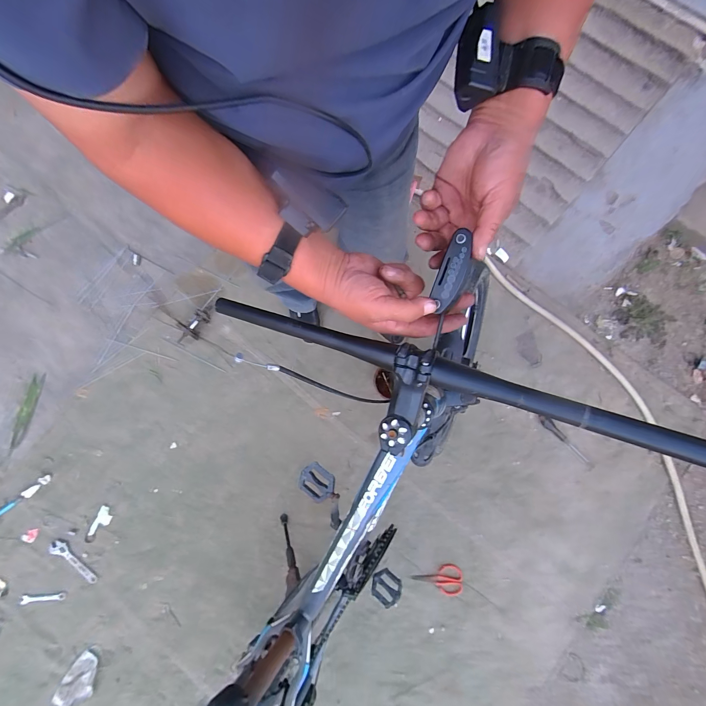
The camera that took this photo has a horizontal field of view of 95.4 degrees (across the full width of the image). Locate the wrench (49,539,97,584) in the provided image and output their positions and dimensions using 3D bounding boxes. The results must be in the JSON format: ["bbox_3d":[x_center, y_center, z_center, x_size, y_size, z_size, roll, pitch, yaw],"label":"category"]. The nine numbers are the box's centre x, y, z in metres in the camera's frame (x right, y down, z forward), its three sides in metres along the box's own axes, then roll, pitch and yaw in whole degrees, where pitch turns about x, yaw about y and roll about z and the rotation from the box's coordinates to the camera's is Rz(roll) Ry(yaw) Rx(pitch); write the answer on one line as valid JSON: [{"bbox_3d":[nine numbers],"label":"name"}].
[{"bbox_3d":[-0.911,0.677,1.047,0.189,0.019,0.047,37,80,7],"label":"wrench"}]

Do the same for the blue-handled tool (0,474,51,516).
[{"bbox_3d":[-1.126,0.495,1.078,0.237,0.010,0.032,-39,80,-8],"label":"blue-handled tool"}]

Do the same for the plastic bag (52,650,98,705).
[{"bbox_3d":[-0.845,1.023,0.988,0.091,0.040,0.156,27,79,6],"label":"plastic bag"}]

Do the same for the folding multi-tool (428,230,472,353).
[{"bbox_3d":[0.096,-0.064,0.333,0.027,0.014,0.115,14,104,3],"label":"folding multi-tool"}]

